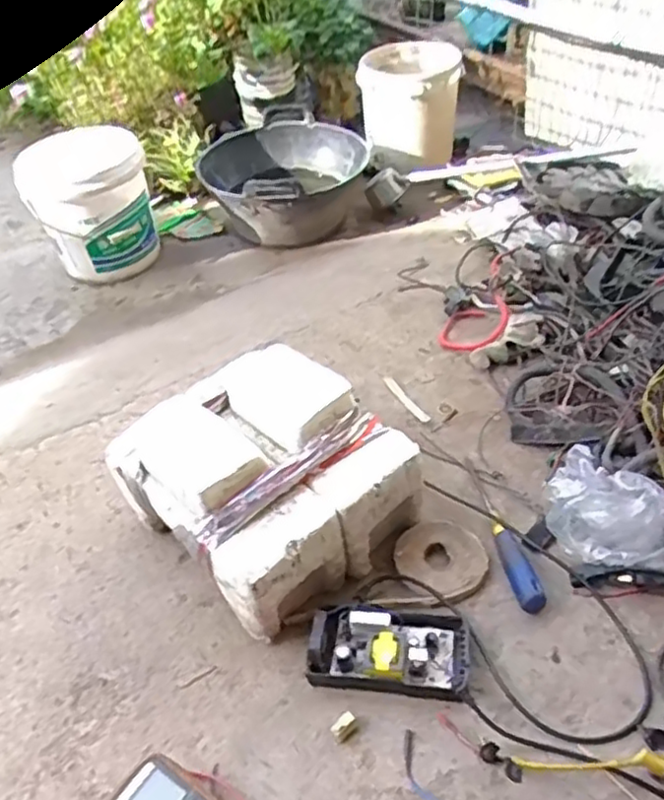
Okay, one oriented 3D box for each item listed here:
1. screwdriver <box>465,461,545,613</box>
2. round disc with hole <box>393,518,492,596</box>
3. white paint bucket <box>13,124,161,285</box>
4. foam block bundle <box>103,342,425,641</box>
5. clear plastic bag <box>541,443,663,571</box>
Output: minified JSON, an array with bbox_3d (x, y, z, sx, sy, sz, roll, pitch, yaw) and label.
[{"bbox_3d":[0.215,0.158,0.888,0.029,0.025,0.251,-8,40,-4],"label":"screwdriver"},{"bbox_3d":[0.141,0.192,0.871,0.110,0.015,0.099,23,47,29],"label":"round disc with hole"},{"bbox_3d":[-0.522,-0.413,1.532,0.245,0.292,0.245,-3,42,3],"label":"white paint bucket"},{"bbox_3d":[-0.088,0.102,0.890,0.304,0.202,0.264,30,51,35],"label":"foam block bundle"},{"bbox_3d":[0.350,0.153,0.846,0.186,0.098,0.087,25,48,31],"label":"clear plastic bag"}]

